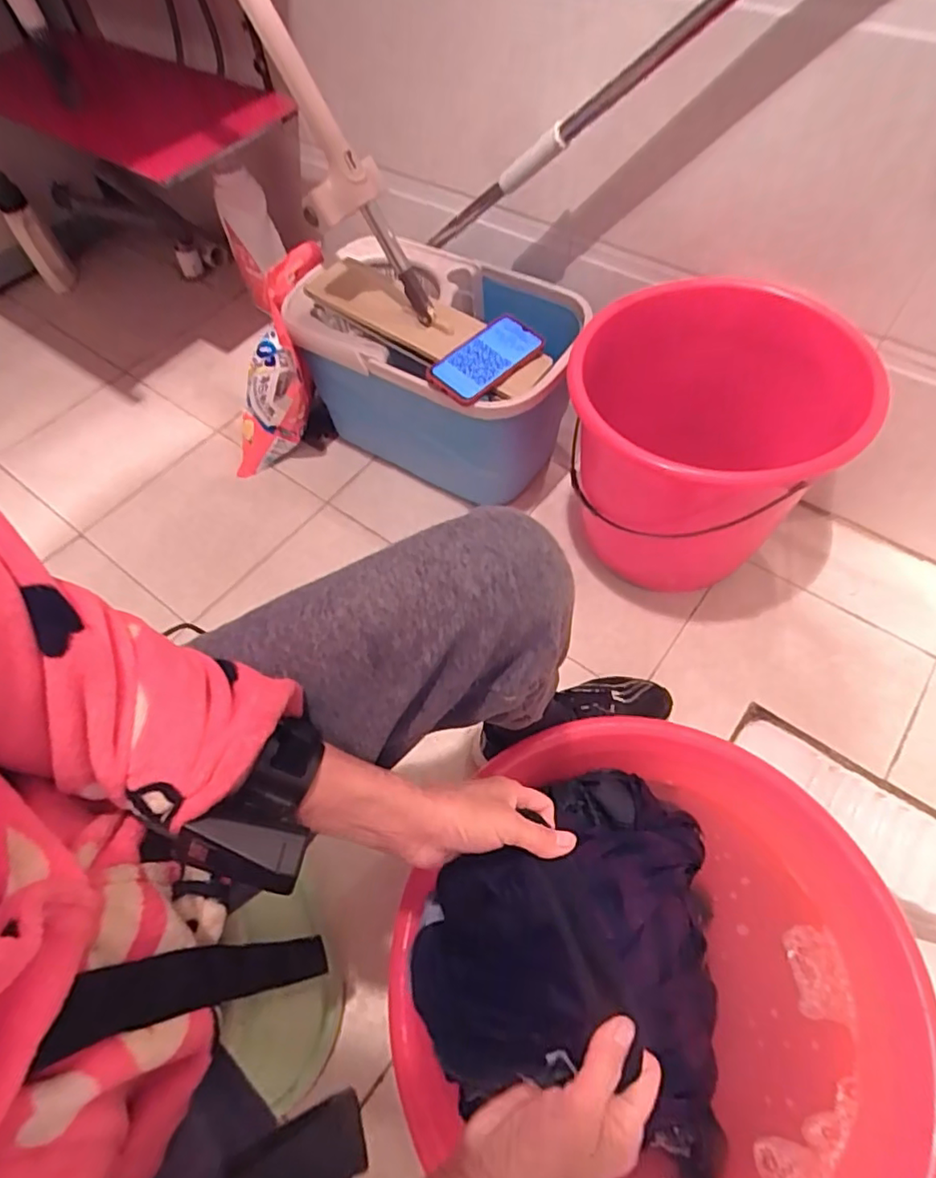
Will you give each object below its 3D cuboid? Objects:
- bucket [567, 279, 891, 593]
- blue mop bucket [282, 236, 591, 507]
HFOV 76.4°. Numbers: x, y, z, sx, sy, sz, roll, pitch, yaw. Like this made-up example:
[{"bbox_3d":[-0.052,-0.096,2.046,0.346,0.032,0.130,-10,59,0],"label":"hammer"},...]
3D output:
[{"bbox_3d":[0.303,-0.183,0.814,0.322,0.295,0.328,-2,57,3],"label":"bucket"},{"bbox_3d":[-0.045,-0.345,0.964,0.446,0.282,0.287,26,63,18],"label":"blue mop bucket"}]

